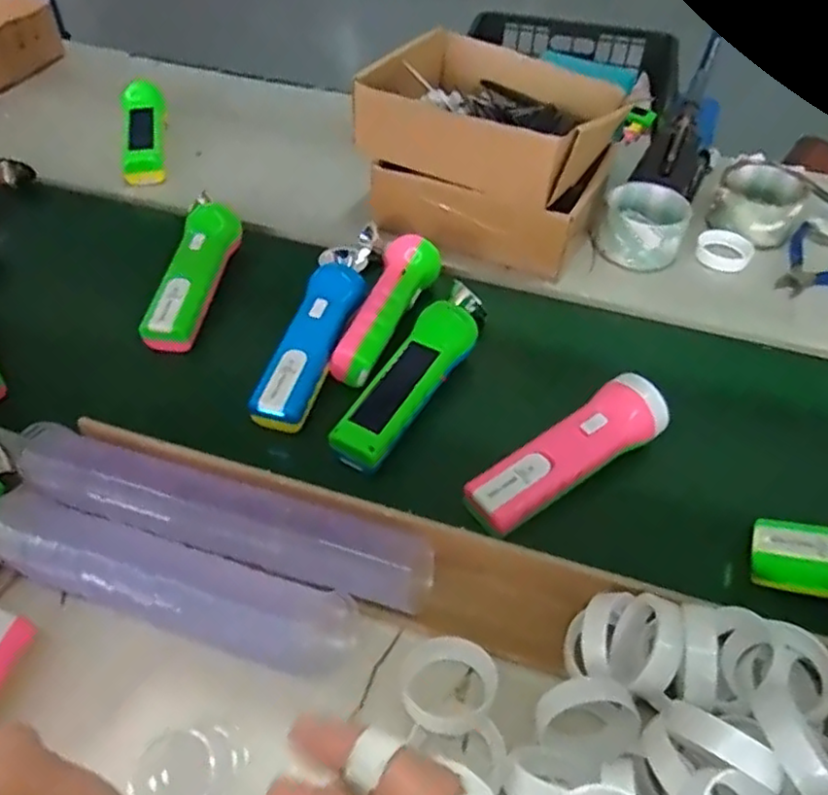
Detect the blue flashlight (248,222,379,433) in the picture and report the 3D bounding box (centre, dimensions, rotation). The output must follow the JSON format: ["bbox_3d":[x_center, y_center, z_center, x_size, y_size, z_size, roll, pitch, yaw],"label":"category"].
[{"bbox_3d":[-0.075,-0.071,0.585,0.051,0.038,0.232,9,49,8],"label":"blue flashlight"}]

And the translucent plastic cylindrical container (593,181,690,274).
[{"bbox_3d":[0.229,-0.170,0.690,0.082,0.048,0.090,18,51,16],"label":"translucent plastic cylindrical container"}]

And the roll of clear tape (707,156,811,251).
[{"bbox_3d":[0.357,-0.201,0.712,0.081,0.042,0.093,26,53,21],"label":"roll of clear tape"}]

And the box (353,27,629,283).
[{"bbox_3d":[0.081,-0.257,0.691,0.221,0.135,0.211,20,51,17],"label":"box"}]

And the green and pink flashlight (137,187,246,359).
[{"bbox_3d":[-0.195,-0.118,0.623,0.047,0.032,0.182,2,48,2],"label":"green and pink flashlight"}]

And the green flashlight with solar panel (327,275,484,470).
[{"bbox_3d":[0.006,-0.024,0.553,0.049,0.043,0.204,25,53,21],"label":"green flashlight with solar panel"}]

